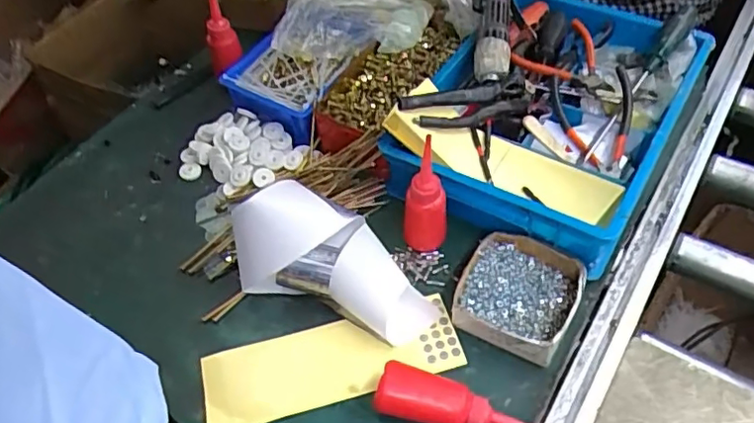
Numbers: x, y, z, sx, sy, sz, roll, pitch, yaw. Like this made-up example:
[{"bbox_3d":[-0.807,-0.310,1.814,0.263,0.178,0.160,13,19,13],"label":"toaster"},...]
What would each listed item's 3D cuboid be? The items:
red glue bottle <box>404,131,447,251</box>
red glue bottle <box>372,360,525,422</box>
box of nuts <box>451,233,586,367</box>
[{"bbox_3d":[0.051,-0.011,0.635,0.045,0.125,0.045,-33,56,-20],"label":"red glue bottle"},{"bbox_3d":[0.081,0.183,0.544,0.163,0.038,0.043,10,53,12],"label":"red glue bottle"},{"bbox_3d":[0.146,0.090,0.614,0.117,0.056,0.120,20,56,19],"label":"box of nuts"}]

